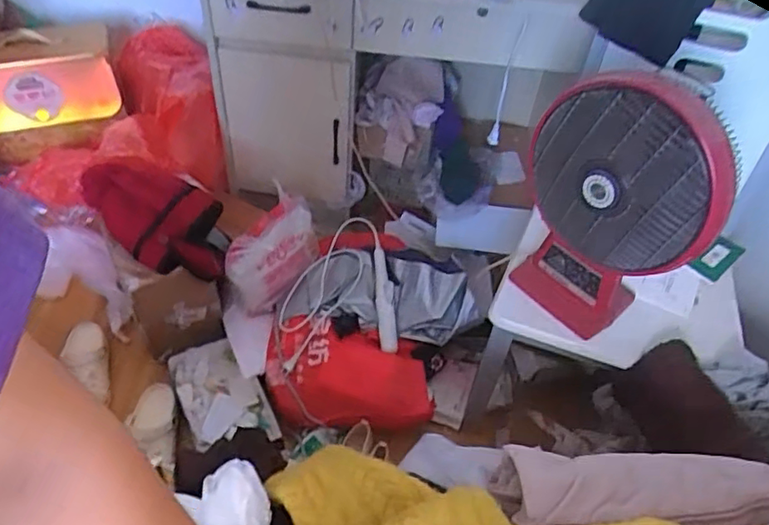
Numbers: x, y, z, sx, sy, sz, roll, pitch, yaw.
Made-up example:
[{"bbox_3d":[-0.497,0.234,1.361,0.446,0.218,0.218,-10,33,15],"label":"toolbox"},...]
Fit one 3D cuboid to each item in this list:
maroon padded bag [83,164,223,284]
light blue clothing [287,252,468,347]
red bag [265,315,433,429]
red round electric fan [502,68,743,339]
[{"bbox_3d":[-0.495,-0.102,1.282,0.367,0.094,0.190,28,88,20],"label":"maroon padded bag"},{"bbox_3d":[-0.014,0.089,1.325,0.406,0.130,0.189,7,45,21],"label":"light blue clothing"},{"bbox_3d":[-0.081,0.241,1.263,0.364,0.122,0.188,10,47,4],"label":"red bag"},{"bbox_3d":[0.334,-0.087,0.927,0.153,0.409,0.303,-11,49,-14],"label":"red round electric fan"}]

